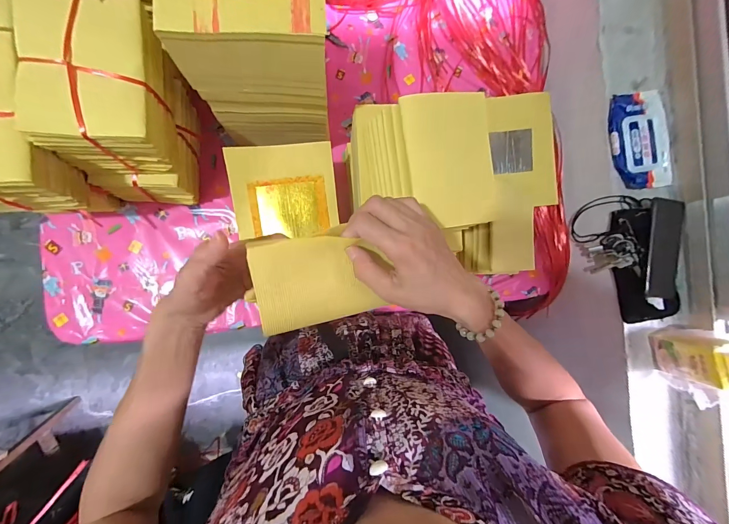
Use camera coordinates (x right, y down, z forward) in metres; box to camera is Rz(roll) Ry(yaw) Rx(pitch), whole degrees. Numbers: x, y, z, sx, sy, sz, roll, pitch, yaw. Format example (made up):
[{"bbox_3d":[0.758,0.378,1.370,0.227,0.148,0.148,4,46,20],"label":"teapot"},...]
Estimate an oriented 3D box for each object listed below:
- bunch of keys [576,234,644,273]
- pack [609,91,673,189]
[{"bbox_3d":[0.439,-0.013,0.608,0.053,0.110,0.071,-20,92,-9],"label":"bunch of keys"},{"bbox_3d":[0.494,-0.218,0.583,0.097,0.026,0.169,-2,89,-9],"label":"pack"}]

